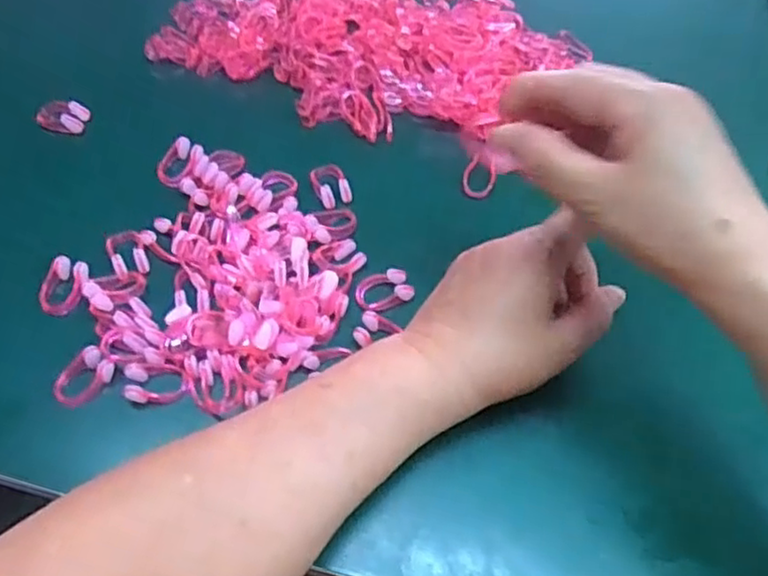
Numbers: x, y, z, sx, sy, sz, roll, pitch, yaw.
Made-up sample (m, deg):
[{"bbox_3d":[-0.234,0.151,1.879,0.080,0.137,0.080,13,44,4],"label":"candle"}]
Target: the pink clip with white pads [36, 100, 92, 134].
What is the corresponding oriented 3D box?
[{"bbox_3d":[-0.232,-0.123,0.496,0.034,0.011,0.024,4,59,-1],"label":"pink clip with white pads"}]

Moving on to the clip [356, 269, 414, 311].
[{"bbox_3d":[0.000,0.000,0.433,0.035,0.008,0.025,-23,63,-16],"label":"clip"}]

